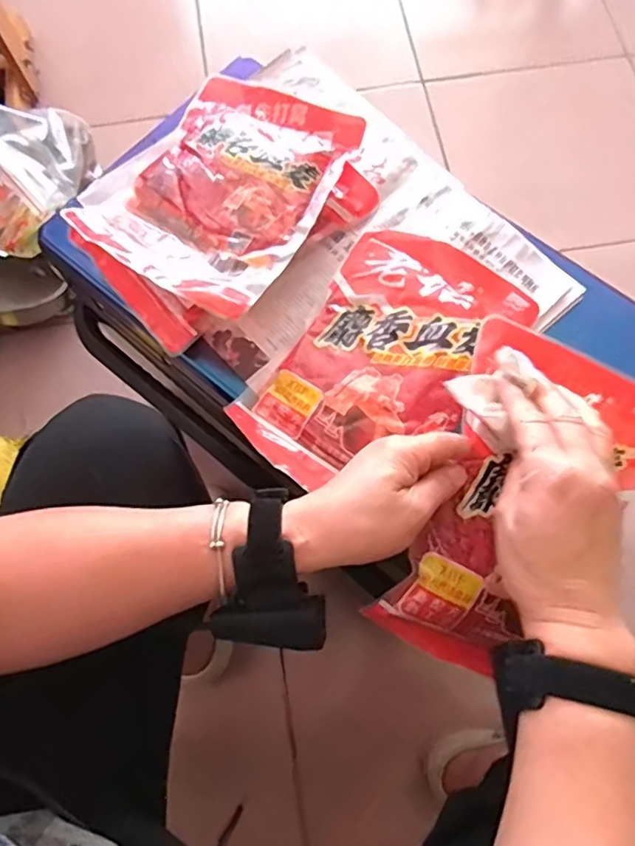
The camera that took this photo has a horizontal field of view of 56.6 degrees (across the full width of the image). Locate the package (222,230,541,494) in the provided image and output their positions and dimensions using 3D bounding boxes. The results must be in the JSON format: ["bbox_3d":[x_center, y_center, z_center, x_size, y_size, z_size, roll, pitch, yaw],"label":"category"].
[{"bbox_3d":[0.055,-0.053,0.492,0.155,0.027,0.245,35,75,11],"label":"package"}]

